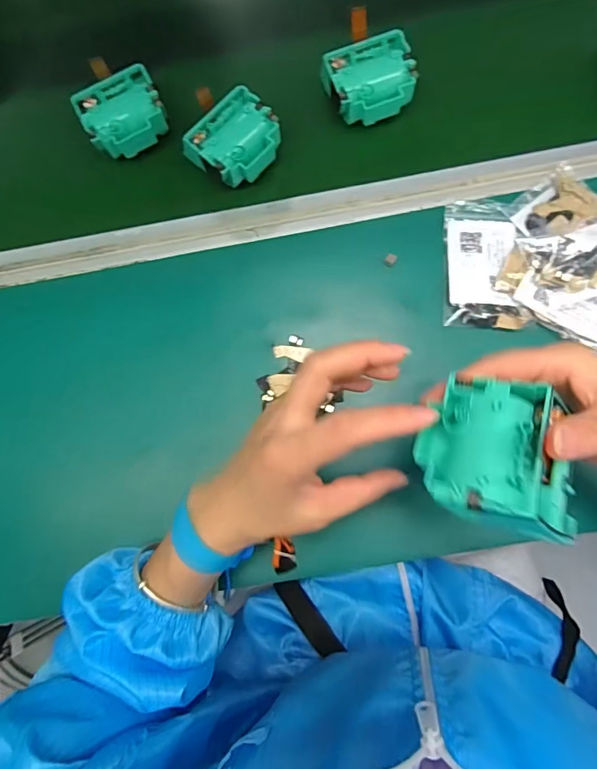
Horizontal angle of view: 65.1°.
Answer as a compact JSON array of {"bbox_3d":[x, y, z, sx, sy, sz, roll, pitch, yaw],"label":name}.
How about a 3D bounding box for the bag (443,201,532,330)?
[{"bbox_3d":[0.165,-0.107,0.411,0.066,0.011,0.115,4,78,1],"label":"bag"}]

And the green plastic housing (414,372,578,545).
[{"bbox_3d":[0.109,0.042,0.259,0.075,0.042,0.077,6,63,30],"label":"green plastic housing"}]

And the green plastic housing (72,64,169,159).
[{"bbox_3d":[-0.164,-0.253,0.438,0.073,0.027,0.062,-28,79,-5],"label":"green plastic housing"}]

